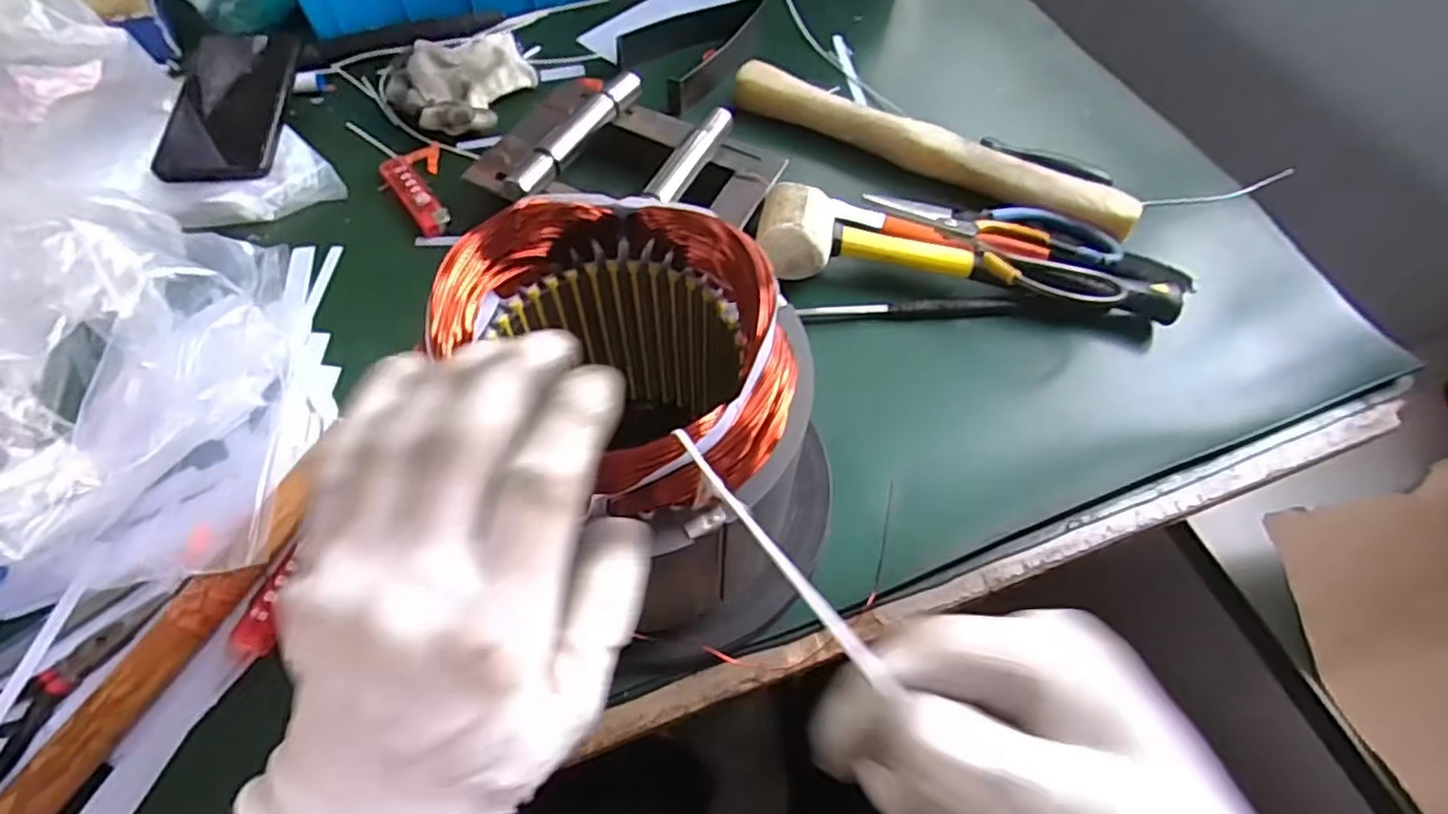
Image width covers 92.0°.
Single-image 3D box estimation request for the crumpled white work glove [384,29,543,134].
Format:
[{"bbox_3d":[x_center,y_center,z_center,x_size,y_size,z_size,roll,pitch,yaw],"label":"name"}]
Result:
[{"bbox_3d":[-0.213,-0.266,0.562,0.089,0.033,0.119,21,60,9],"label":"crumpled white work glove"}]

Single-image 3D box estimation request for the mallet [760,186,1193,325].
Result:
[{"bbox_3d":[0.102,-0.106,0.473,0.184,0.049,0.062,10,59,3],"label":"mallet"}]

